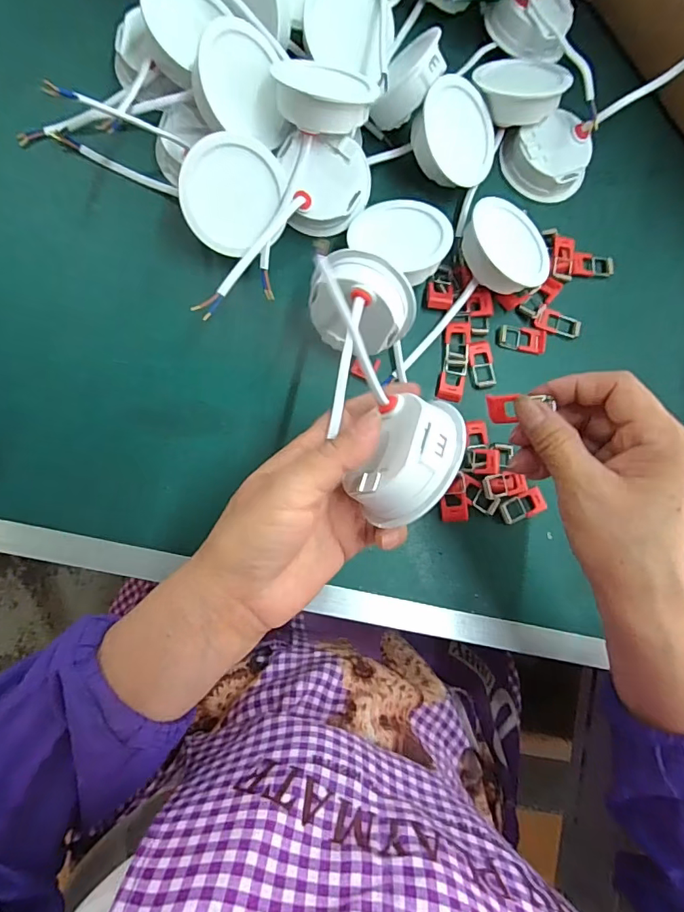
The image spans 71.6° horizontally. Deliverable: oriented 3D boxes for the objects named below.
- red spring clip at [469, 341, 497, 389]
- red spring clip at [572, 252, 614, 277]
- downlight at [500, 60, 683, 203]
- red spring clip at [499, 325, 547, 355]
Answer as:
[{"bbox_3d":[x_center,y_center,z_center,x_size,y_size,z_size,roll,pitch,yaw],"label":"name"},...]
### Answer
[{"bbox_3d":[0.106,-0.070,0.359,0.019,0.004,0.035,-12,86,-8],"label":"red spring clip"},{"bbox_3d":[0.201,-0.152,0.381,0.035,0.007,0.018,6,84,-6],"label":"red spring clip"},{"bbox_3d":[0.205,-0.259,0.361,0.160,0.035,0.060,-30,88,15],"label":"downlight"},{"bbox_3d":[0.139,-0.091,0.365,0.036,0.005,0.018,10,83,-6],"label":"red spring clip"}]

